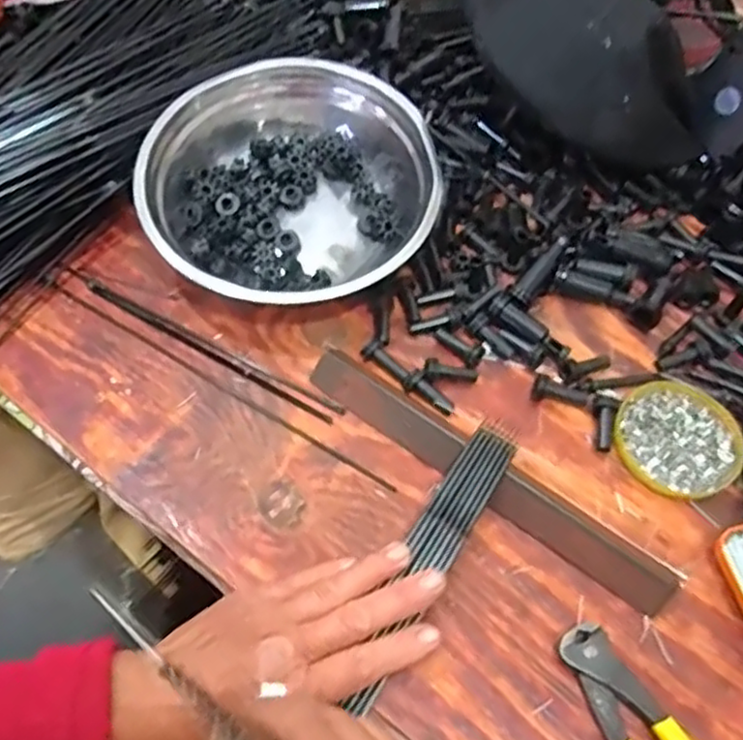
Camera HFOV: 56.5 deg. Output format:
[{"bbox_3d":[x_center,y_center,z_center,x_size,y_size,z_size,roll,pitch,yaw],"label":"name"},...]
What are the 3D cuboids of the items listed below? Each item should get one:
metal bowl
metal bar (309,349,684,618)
[{"bbox_3d":[-0.063,-0.139,0.529,0.218,0.076,0.200,2,57,-2],"label":"metal bowl"},{"bbox_3d":[0.073,0.066,0.455,0.264,0.011,0.031,34,62,17],"label":"metal bar"}]

